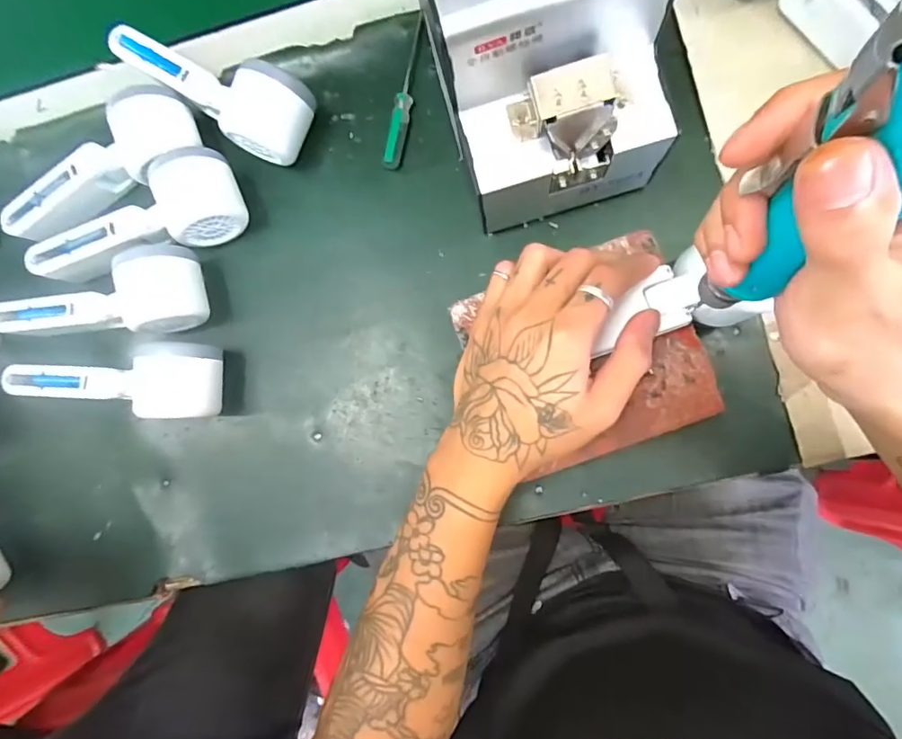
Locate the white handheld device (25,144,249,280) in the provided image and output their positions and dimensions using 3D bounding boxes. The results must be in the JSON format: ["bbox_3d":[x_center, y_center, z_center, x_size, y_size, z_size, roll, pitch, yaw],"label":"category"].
[{"bbox_3d":[-0.244,-0.119,0.402,0.168,0.051,0.068,-12,84,6],"label":"white handheld device"}]

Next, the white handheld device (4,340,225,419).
[{"bbox_3d":[-0.256,0.007,0.395,0.153,0.044,0.055,2,86,8],"label":"white handheld device"}]

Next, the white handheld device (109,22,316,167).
[{"bbox_3d":[-0.183,-0.222,0.401,0.162,0.054,0.060,34,90,9],"label":"white handheld device"}]

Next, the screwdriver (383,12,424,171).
[{"bbox_3d":[-0.036,-0.217,0.401,0.013,0.018,0.118,9,87,8],"label":"screwdriver"}]

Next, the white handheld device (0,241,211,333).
[{"bbox_3d":[-0.272,-0.061,0.400,0.154,0.046,0.068,-2,85,7],"label":"white handheld device"}]

